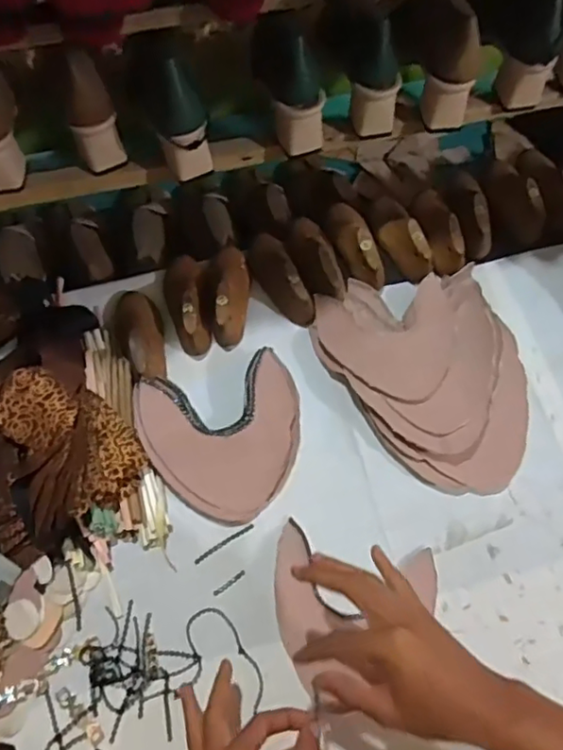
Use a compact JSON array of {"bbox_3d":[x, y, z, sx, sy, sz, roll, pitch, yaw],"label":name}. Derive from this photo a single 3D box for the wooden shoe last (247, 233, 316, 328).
[{"bbox_3d":[-0.003,-0.124,0.723,0.047,0.049,0.134,-26,67,-9],"label":"wooden shoe last"}]

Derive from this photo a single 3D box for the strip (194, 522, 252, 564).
[{"bbox_3d":[-0.061,0.179,0.624,0.071,0.004,0.007,-31,70,-12],"label":"strip"}]

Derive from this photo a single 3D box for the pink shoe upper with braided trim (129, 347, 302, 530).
[{"bbox_3d":[-0.060,0.066,0.639,0.175,0.049,0.176,-13,66,-4],"label":"pink shoe upper with braided trim"}]

